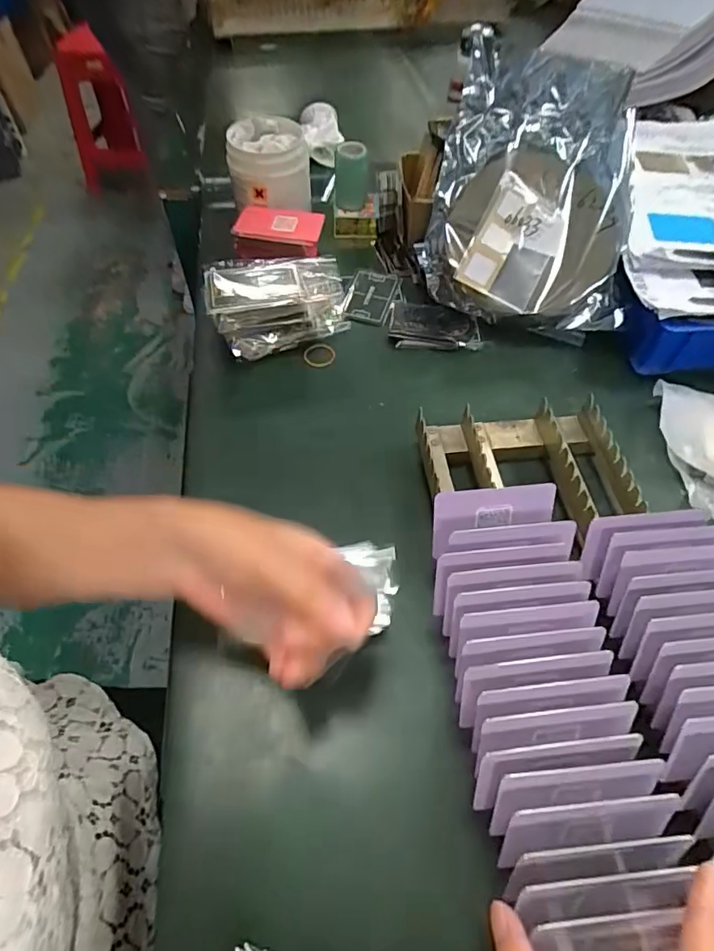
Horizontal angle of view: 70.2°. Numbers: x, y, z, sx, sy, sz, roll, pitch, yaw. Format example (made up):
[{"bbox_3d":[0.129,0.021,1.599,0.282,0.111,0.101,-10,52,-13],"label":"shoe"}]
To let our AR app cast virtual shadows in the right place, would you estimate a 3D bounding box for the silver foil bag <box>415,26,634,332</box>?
[{"bbox_3d":[0.180,-0.303,0.536,0.203,0.057,0.277,5,87,6],"label":"silver foil bag"}]

